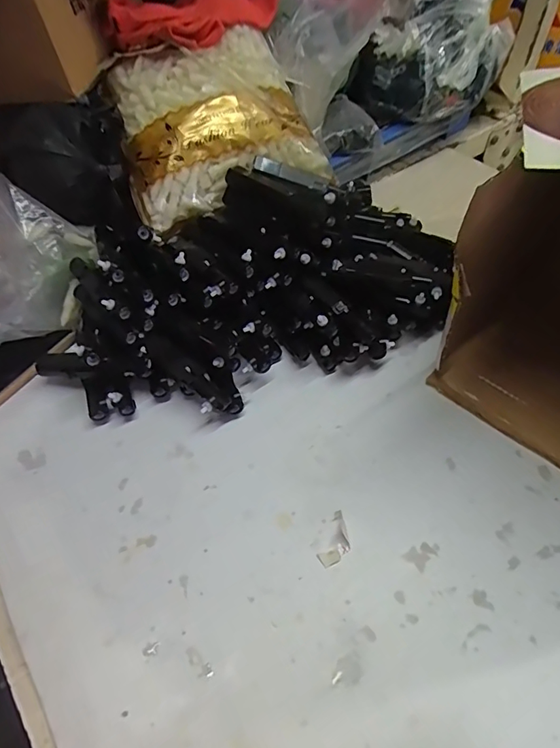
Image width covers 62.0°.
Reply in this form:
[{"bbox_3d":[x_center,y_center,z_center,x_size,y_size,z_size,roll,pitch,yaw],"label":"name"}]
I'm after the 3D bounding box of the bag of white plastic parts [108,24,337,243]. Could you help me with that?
[{"bbox_3d":[-0.072,-0.279,0.519,0.218,0.115,0.157,-18,54,-12],"label":"bag of white plastic parts"}]

